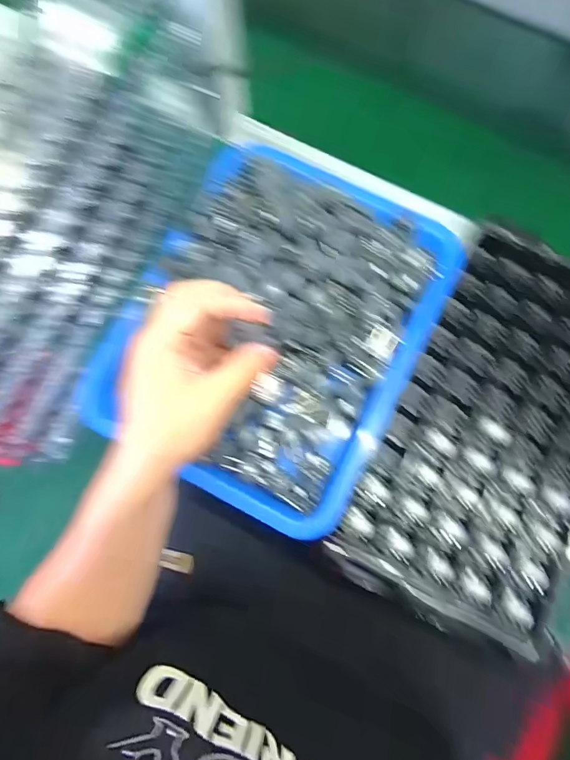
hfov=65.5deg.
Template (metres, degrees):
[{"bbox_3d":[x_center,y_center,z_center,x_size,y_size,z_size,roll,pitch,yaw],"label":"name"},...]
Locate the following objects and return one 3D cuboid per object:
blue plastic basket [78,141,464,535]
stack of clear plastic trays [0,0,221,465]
[{"bbox_3d":[-0.006,-0.052,0.407,0.260,0.047,0.317,27,77,7],"label":"blue plastic basket"},{"bbox_3d":[-0.166,-0.102,0.337,0.029,0.210,0.339,22,80,17],"label":"stack of clear plastic trays"}]

